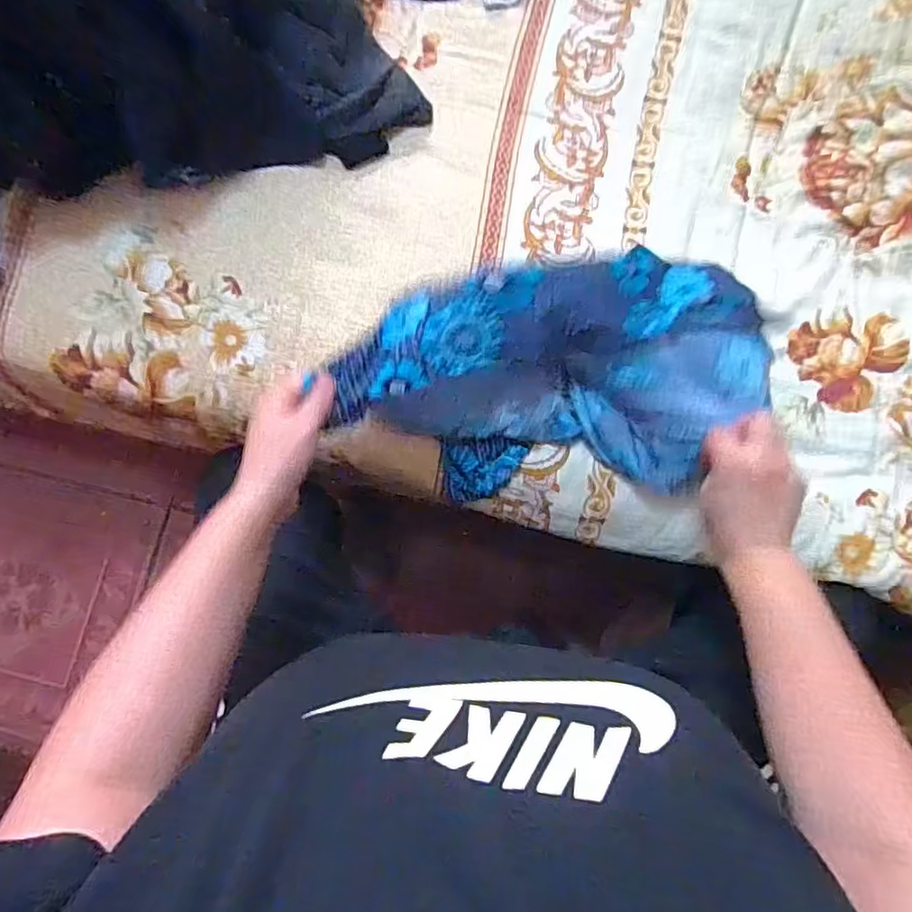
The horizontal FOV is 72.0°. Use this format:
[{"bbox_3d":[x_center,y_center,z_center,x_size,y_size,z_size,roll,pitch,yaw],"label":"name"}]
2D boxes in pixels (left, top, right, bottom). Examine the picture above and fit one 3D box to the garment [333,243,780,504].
[{"bbox_3d":[0.090,-0.071,0.544,0.356,0.127,0.190,-1,81,1],"label":"garment"}]

